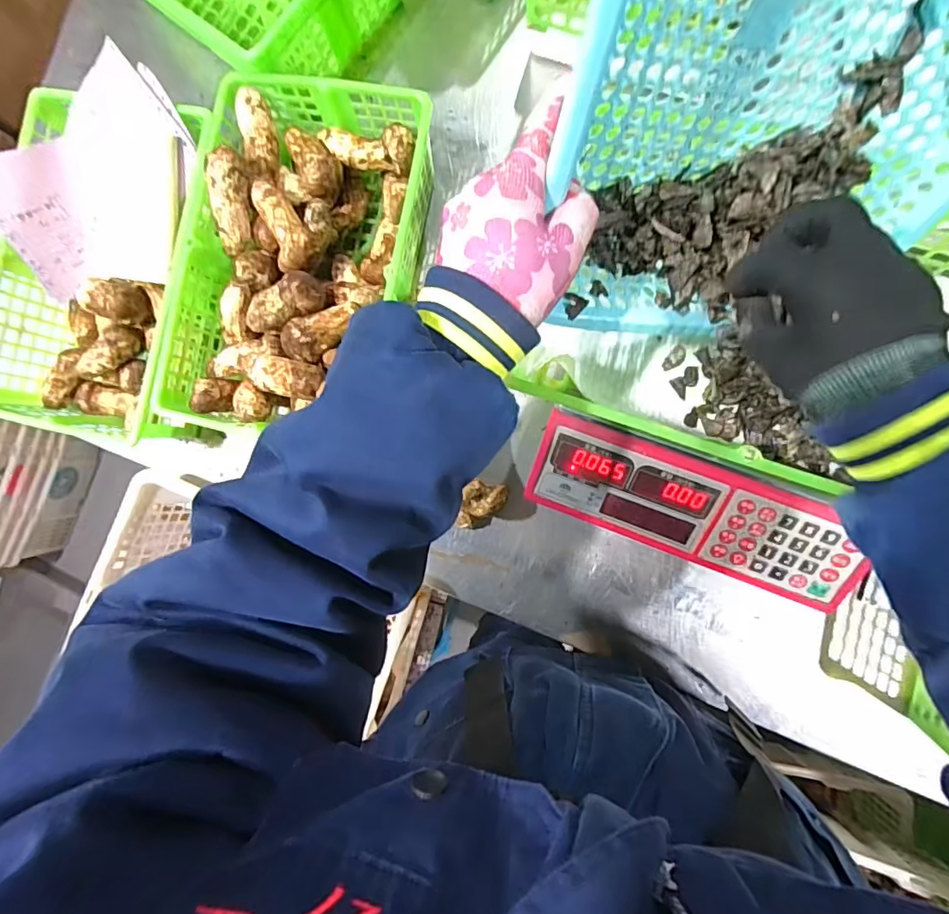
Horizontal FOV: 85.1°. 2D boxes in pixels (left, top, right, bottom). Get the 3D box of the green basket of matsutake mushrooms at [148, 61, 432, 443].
[{"bbox_3d":[-0.177,-0.194,0.536,0.224,0.092,0.344,11,89,8],"label":"green basket of matsutake mushrooms"}]

